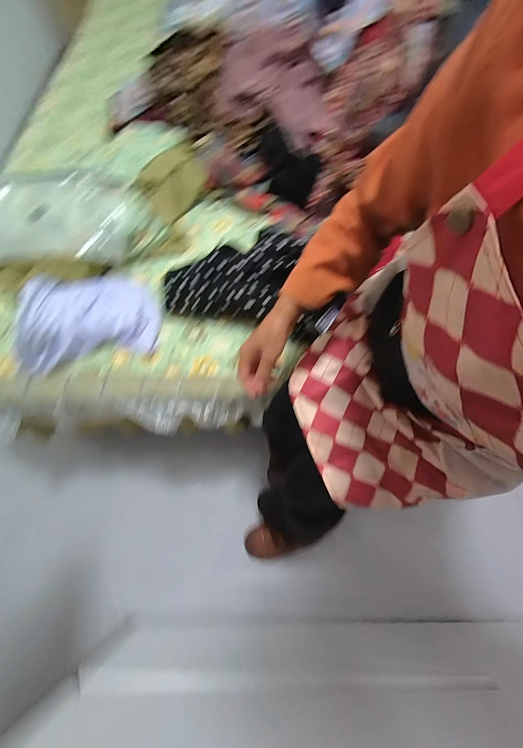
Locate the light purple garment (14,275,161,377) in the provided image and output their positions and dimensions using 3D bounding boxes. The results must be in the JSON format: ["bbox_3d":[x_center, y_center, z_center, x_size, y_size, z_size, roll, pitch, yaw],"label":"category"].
[{"bbox_3d":[-0.356,-0.120,0.584,0.280,0.074,0.190,-11,69,-4],"label":"light purple garment"}]

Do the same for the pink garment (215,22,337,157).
[{"bbox_3d":[0.041,-0.668,0.669,0.341,0.111,0.184,41,75,14],"label":"pink garment"}]

